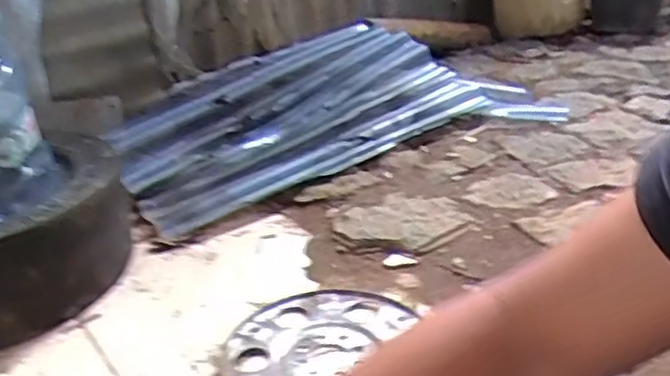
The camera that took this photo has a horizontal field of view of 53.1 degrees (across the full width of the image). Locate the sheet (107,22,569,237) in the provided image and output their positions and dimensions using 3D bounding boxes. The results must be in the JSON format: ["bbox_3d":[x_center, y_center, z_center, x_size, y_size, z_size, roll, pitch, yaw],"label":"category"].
[{"bbox_3d":[-0.006,-0.177,1.501,0.948,0.080,0.471,-20,52,-24],"label":"sheet"}]

